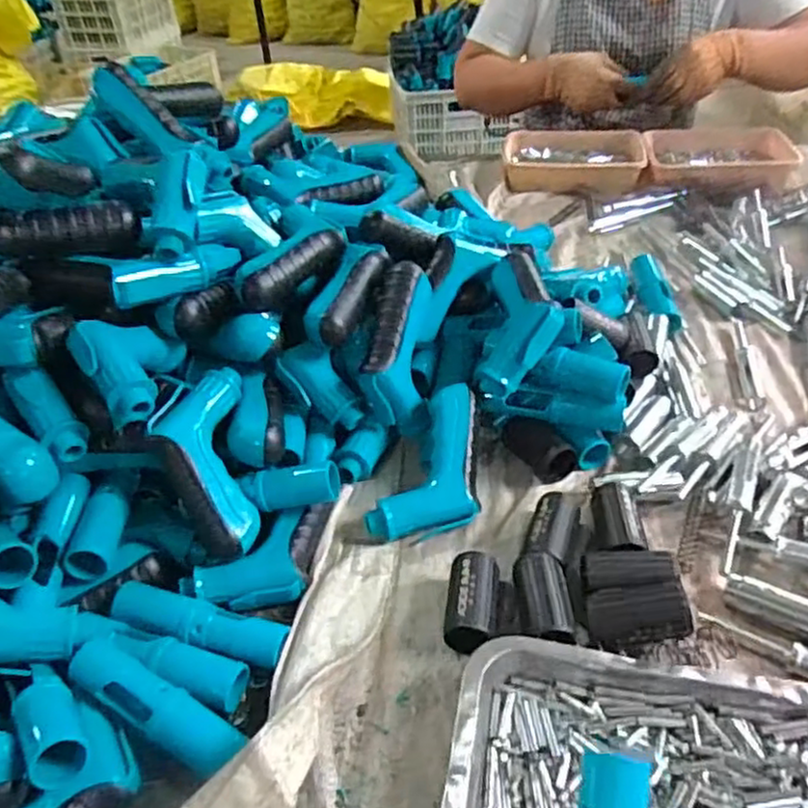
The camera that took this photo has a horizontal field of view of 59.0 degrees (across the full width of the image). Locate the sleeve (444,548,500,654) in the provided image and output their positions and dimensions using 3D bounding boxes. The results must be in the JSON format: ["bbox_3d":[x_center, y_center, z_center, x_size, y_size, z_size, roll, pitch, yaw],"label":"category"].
[{"bbox_3d":[0.046,0.135,0.483,0.033,0.029,0.067,2,39,9],"label":"sleeve"}]

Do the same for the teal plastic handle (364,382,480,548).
[{"bbox_3d":[0.027,0.049,0.560,0.072,0.041,0.135,14,71,19],"label":"teal plastic handle"}]

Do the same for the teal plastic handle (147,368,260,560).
[{"bbox_3d":[-0.142,0.041,0.516,0.064,0.033,0.139,-12,72,-11],"label":"teal plastic handle"}]

